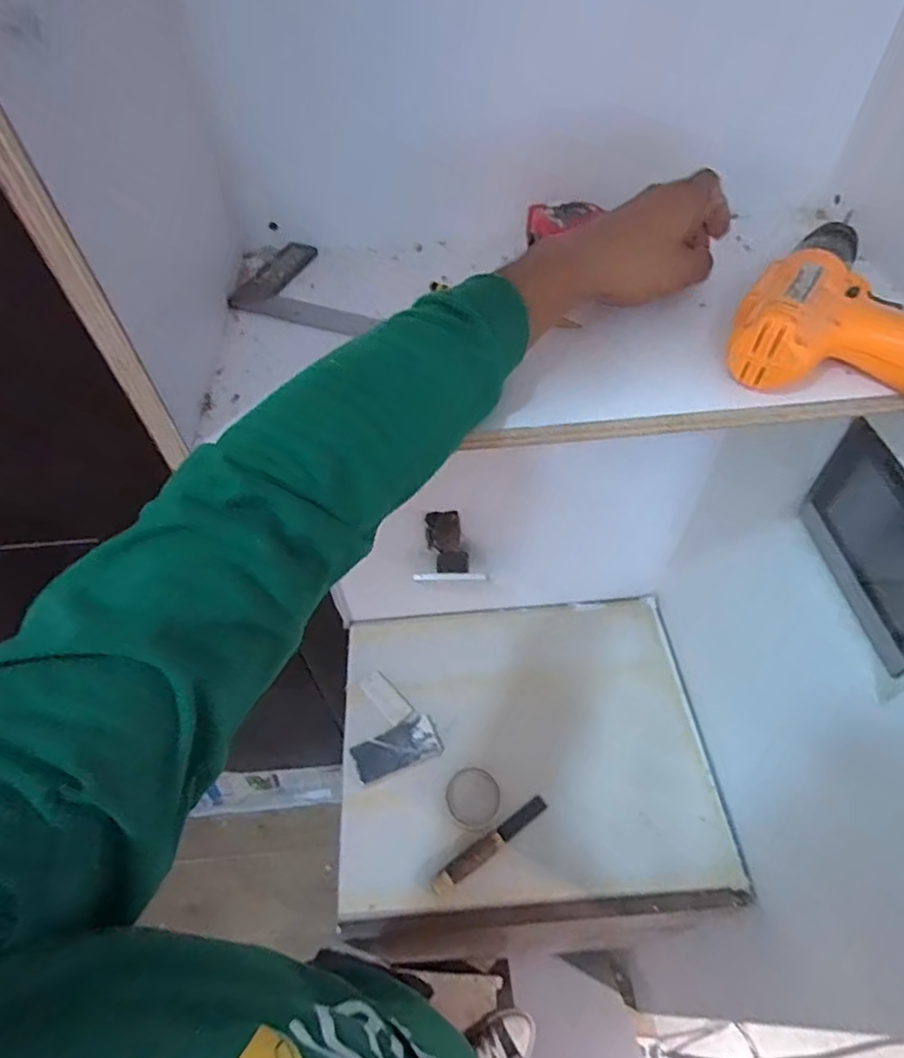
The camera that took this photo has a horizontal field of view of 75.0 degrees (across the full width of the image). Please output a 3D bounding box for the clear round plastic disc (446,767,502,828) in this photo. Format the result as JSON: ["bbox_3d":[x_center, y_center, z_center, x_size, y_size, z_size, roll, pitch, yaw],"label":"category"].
[{"bbox_3d":[0.033,0.410,0.904,0.086,0.011,0.086,-1,52,1],"label":"clear round plastic disc"}]

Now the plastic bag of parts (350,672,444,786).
[{"bbox_3d":[-0.108,0.319,0.973,0.137,0.018,0.158,-23,65,-10],"label":"plastic bag of parts"}]

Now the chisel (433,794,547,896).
[{"bbox_3d":[0.059,0.463,0.869,0.202,0.015,0.028,-30,57,-20],"label":"chisel"}]

